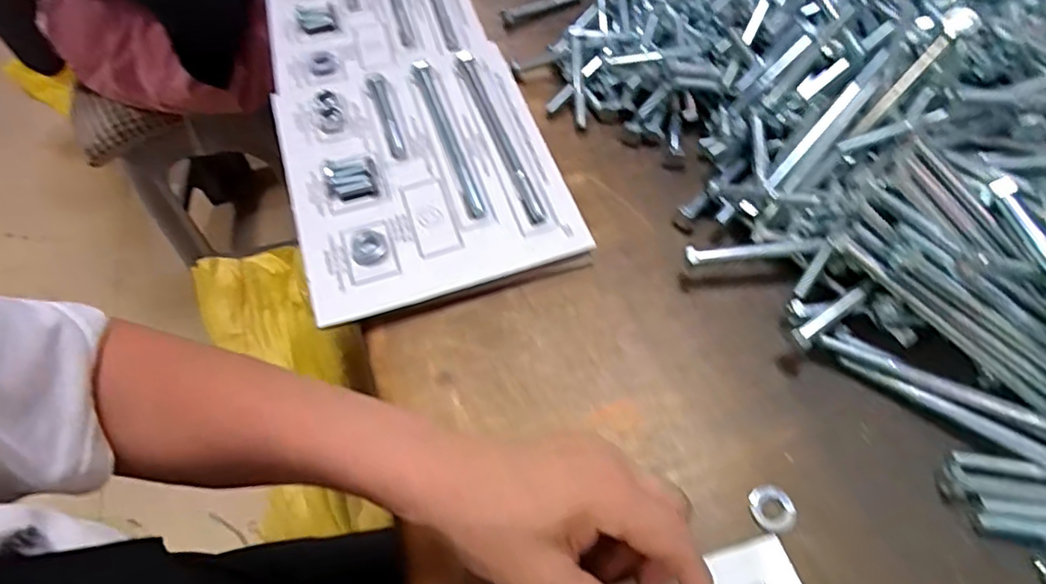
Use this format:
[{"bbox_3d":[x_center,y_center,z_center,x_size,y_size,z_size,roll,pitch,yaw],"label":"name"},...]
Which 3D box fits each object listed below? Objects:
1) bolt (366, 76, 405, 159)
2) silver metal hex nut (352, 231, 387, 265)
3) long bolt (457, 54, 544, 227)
[{"bbox_3d":[-0.107,-0.138,0.470,0.013,0.014,0.085,-16,58,-7],"label":"bolt"},{"bbox_3d":[-0.105,-0.031,0.410,0.024,0.008,0.022,-20,58,-9],"label":"silver metal hex nut"},{"bbox_3d":[-0.019,-0.125,0.455,0.013,0.013,0.174,-19,58,-9],"label":"long bolt"}]

